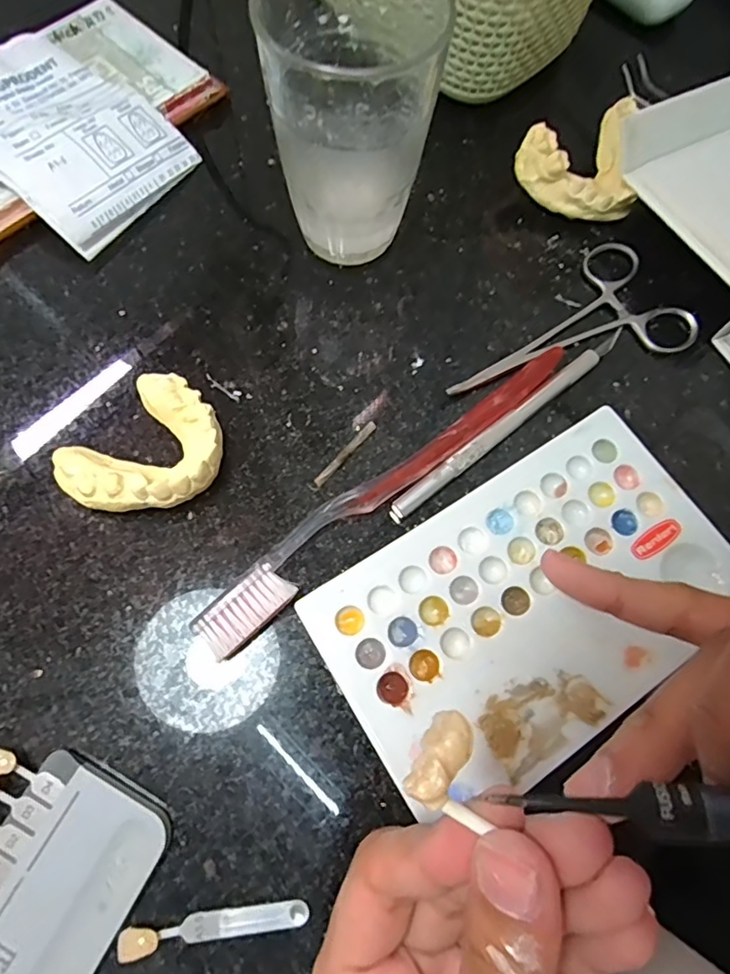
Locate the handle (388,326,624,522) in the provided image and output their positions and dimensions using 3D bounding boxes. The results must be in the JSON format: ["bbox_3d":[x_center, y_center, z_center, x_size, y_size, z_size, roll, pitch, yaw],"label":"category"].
[{"bbox_3d":[0.065,-0.029,0.231,0.136,0.007,0.008,-37,76,-14],"label":"handle"}]

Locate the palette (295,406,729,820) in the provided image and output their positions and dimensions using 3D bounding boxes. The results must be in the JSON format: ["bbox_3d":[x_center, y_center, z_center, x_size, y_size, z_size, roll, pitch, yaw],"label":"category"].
[{"bbox_3d":[0.063,0.042,0.203,0.151,0.012,0.091,-32,75,-13],"label":"palette"}]

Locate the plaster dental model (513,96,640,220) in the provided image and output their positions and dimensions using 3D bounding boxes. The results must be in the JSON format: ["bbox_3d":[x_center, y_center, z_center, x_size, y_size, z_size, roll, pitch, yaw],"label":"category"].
[{"bbox_3d":[0.110,-0.154,0.264,0.067,0.032,0.048,-26,74,-11],"label":"plaster dental model"}]

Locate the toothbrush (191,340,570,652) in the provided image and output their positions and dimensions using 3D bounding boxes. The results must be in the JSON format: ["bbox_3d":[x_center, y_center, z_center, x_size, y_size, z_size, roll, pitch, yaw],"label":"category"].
[{"bbox_3d":[0.012,-0.003,0.217,0.186,0.012,0.020,-40,77,-15],"label":"toothbrush"}]

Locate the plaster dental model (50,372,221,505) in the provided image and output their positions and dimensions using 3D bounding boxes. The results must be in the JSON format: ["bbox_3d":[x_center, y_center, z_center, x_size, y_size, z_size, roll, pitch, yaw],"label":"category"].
[{"bbox_3d":[-0.082,-0.013,0.212,0.050,0.019,0.060,34,73,9],"label":"plaster dental model"}]

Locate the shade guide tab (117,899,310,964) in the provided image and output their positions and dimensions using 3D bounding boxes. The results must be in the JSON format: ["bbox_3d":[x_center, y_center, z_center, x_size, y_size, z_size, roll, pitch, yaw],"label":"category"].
[{"bbox_3d":[-0.046,0.137,0.168,0.056,0.006,0.008,-7,71,-5],"label":"shade guide tab"}]

